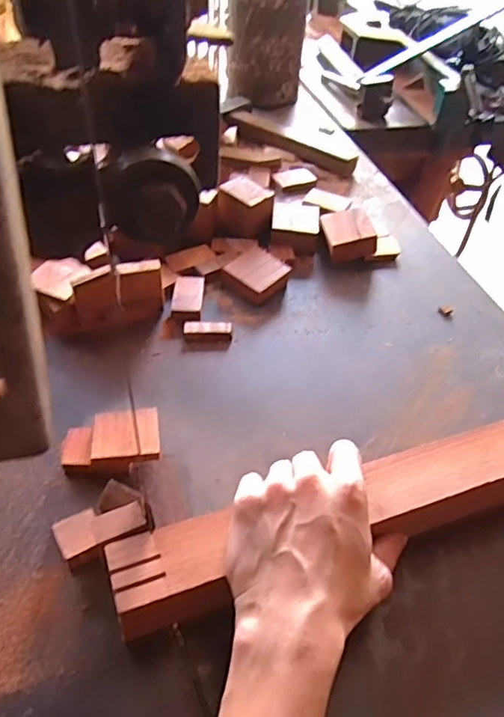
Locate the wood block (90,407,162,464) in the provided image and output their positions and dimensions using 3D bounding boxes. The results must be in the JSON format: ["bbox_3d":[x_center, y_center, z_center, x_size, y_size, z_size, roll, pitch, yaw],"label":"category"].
[{"bbox_3d":[-0.099,0.061,0.435,0.051,0.009,0.049,-6,43,-9],"label":"wood block"}]

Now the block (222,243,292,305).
[{"bbox_3d":[0.006,-0.092,0.604,0.056,0.021,0.065,33,53,25],"label":"block"}]

